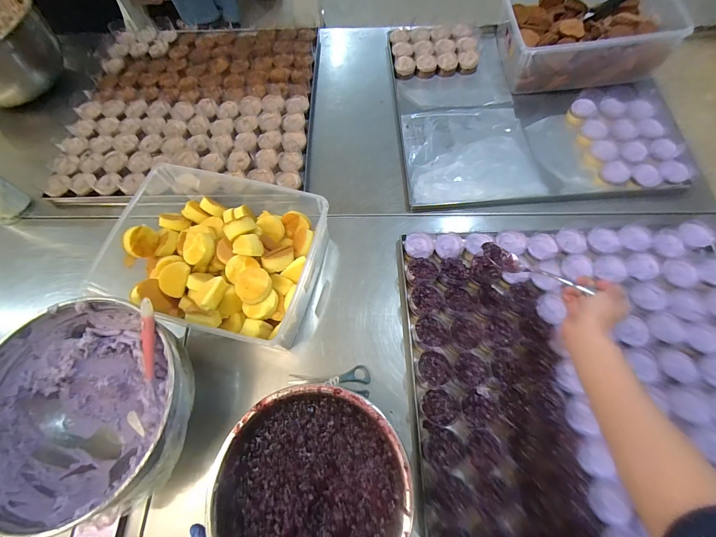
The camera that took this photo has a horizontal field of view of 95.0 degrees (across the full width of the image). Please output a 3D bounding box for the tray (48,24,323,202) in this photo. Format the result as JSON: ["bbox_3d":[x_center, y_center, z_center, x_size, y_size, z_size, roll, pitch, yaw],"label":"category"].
[{"bbox_3d":[-0.407,-0.420,0.851,0.579,0.063,0.558,0,67,2],"label":"tray"}]

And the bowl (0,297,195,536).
[{"bbox_3d":[-0.391,0.213,0.509,0.288,0.156,0.286,11,68,7],"label":"bowl"}]

